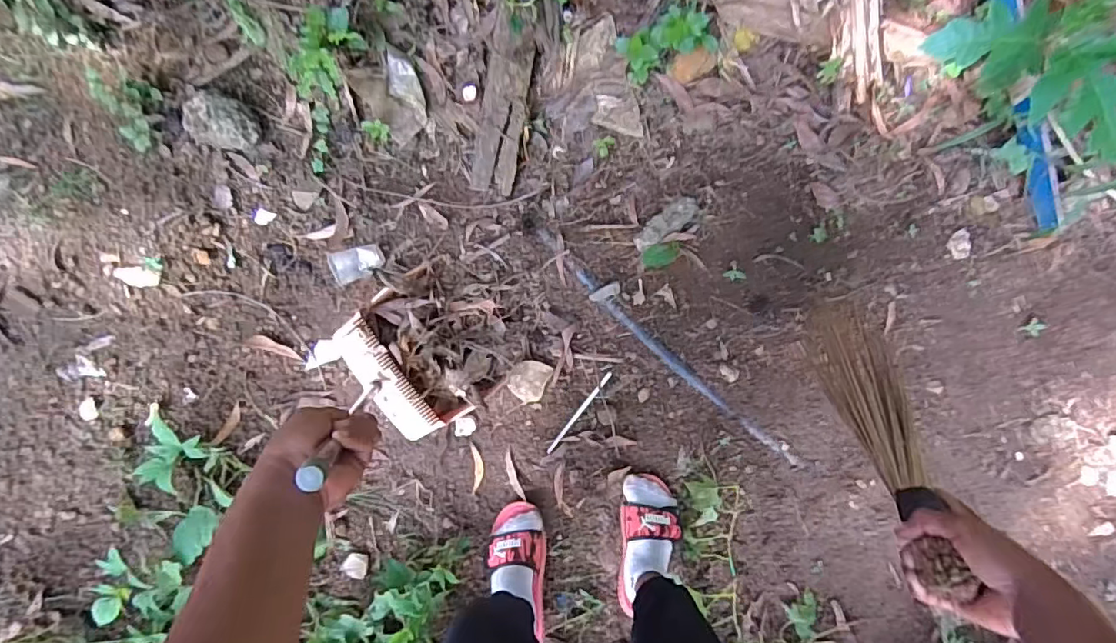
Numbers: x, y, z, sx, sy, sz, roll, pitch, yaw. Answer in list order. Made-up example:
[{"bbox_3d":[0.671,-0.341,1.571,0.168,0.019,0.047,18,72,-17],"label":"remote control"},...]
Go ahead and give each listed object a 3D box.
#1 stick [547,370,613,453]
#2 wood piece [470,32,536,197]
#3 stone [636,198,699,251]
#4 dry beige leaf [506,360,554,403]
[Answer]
[{"bbox_3d":[0.043,0.180,1.146,0.013,0.006,0.197,38,90,5],"label":"stick"},{"bbox_3d":[-0.108,-0.397,1.116,0.088,0.041,0.297,8,88,4],"label":"wood piece"},{"bbox_3d":[0.211,-0.190,1.134,0.140,0.038,0.063,-32,86,2],"label":"stone"},{"bbox_3d":[-0.058,0.114,1.127,0.080,0.011,0.079,23,85,-25],"label":"dry beige leaf"}]

